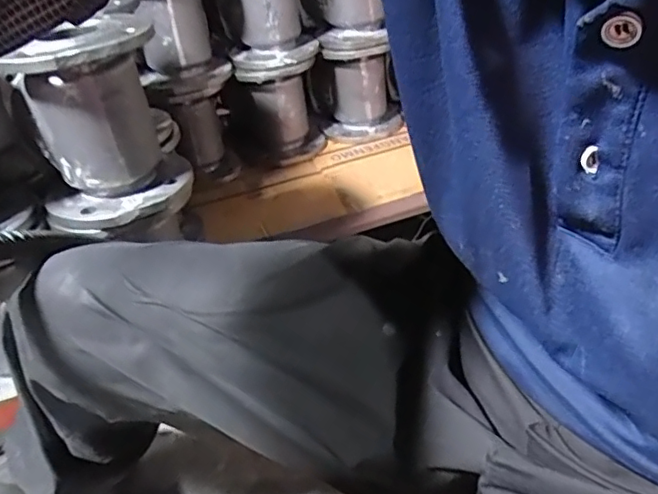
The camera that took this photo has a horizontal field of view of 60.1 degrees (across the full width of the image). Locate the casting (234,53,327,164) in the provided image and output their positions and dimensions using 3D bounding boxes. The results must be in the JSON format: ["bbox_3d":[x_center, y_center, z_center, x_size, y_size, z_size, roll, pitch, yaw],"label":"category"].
[{"bbox_3d":[-0.095,-0.290,1.185,0.149,0.210,0.127,-10,35,-4],"label":"casting"}]

